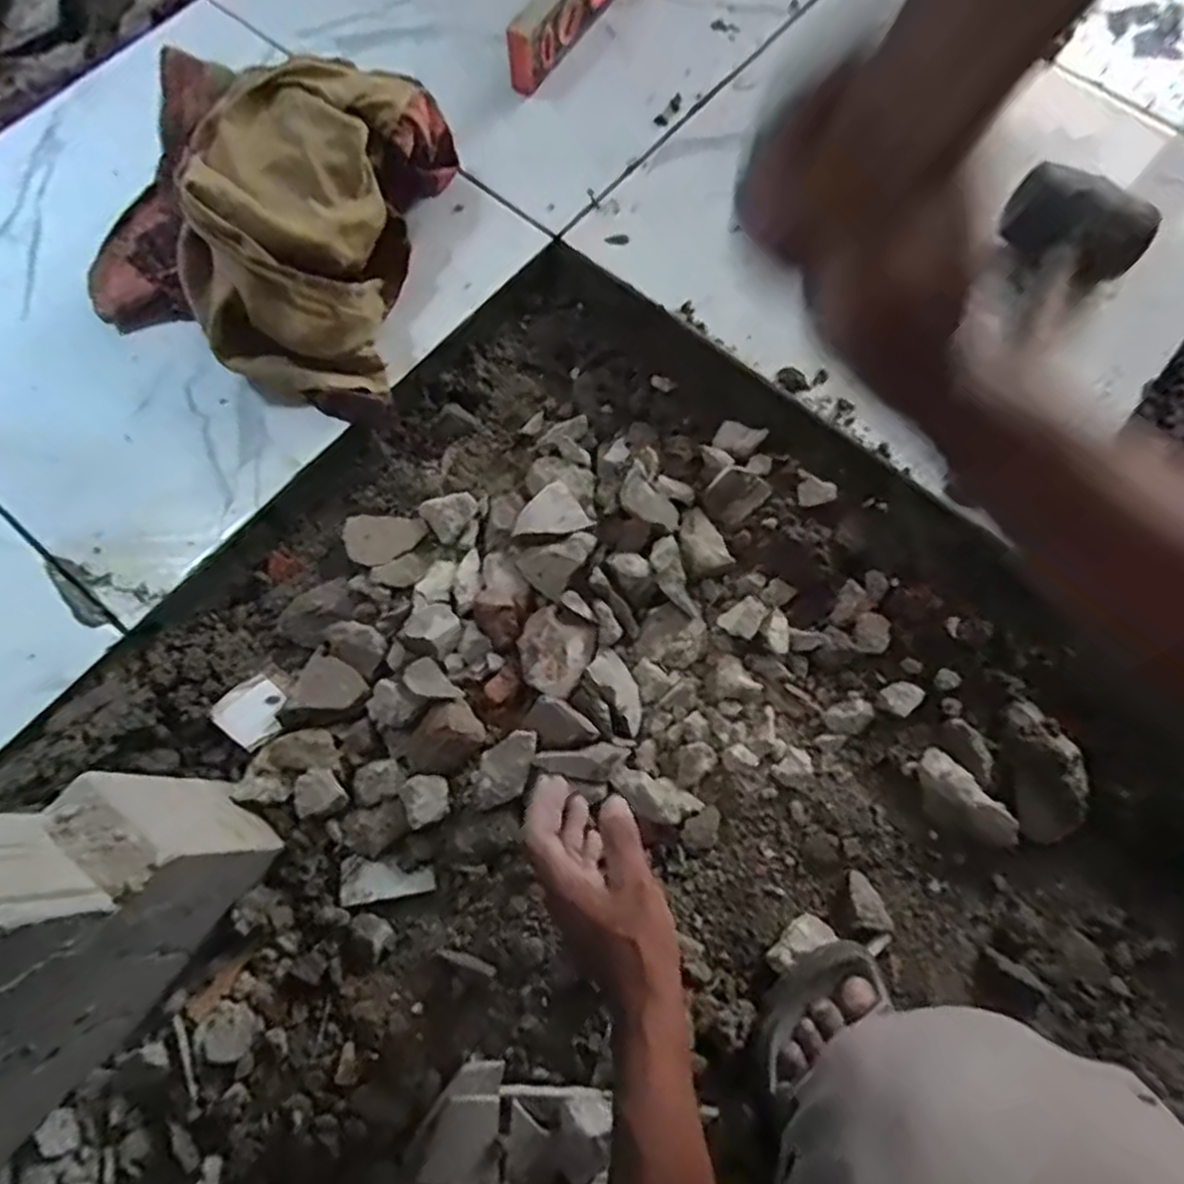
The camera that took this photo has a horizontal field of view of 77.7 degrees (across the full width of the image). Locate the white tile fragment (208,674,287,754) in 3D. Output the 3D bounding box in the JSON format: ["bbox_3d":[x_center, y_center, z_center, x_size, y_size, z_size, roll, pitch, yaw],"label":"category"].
[{"bbox_3d":[-0.275,0.097,0.597,0.051,0.010,0.049,41,76,12],"label":"white tile fragment"}]

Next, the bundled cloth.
[{"bbox_3d":[-0.281,-0.318,0.613,0.264,0.129,0.266,13,73,3],"label":"bundled cloth"}]

